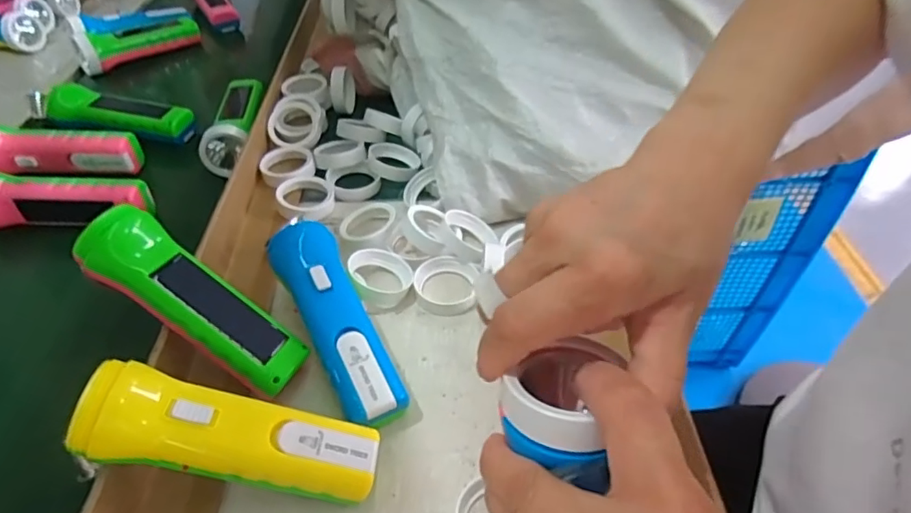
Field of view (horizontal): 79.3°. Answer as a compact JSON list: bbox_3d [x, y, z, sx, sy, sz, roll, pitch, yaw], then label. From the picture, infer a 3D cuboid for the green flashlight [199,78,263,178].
[{"bbox_3d":[-0.248,-0.159,0.615,0.049,0.050,0.154,-6,45,-5],"label":"green flashlight"}]

